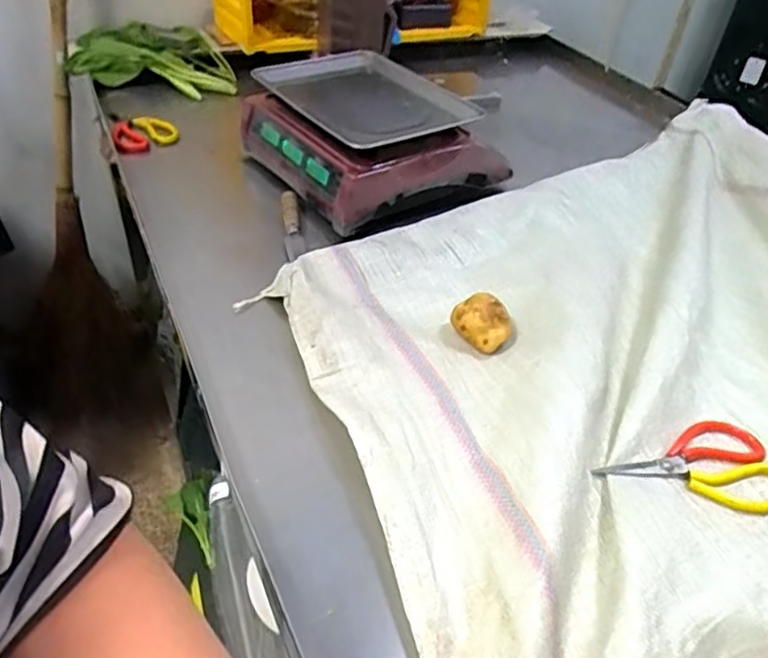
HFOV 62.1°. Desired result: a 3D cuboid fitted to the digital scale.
[{"bbox_3d":[-0.009,-0.313,0.995,0.301,0.144,0.301,-23,48,-29],"label":"digital scale"}]

